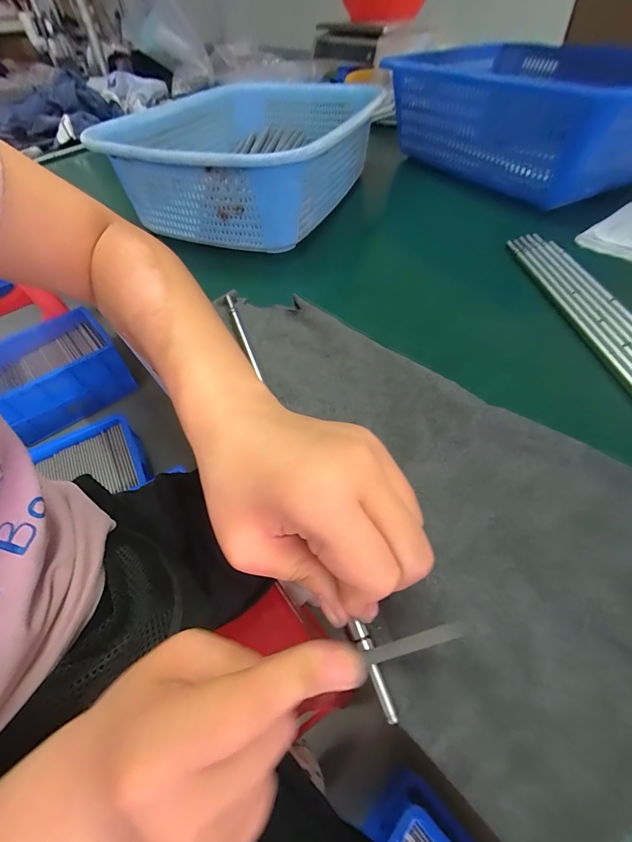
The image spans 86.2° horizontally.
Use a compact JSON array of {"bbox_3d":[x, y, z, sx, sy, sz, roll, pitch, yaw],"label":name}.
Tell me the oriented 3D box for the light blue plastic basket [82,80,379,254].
[{"bbox_3d":[-0.070,-0.313,0.397,0.247,0.085,0.309,14,55,12],"label":"light blue plastic basket"}]

